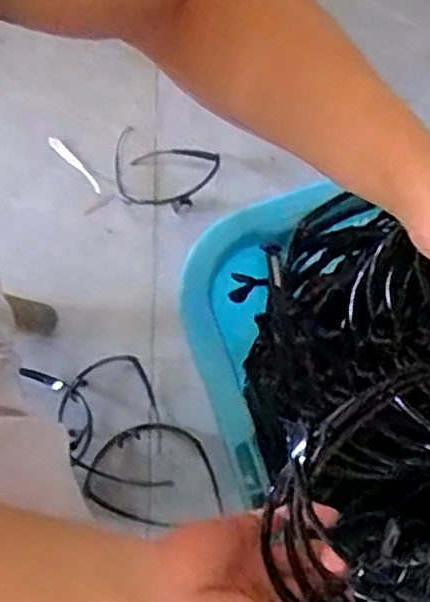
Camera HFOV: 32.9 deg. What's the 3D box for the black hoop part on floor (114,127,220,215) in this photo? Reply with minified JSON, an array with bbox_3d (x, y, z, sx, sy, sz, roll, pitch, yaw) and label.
[{"bbox_3d":[-0.080,-0.181,1.032,0.146,0.031,0.110,20,73,9],"label":"black hoop part on floor"}]

